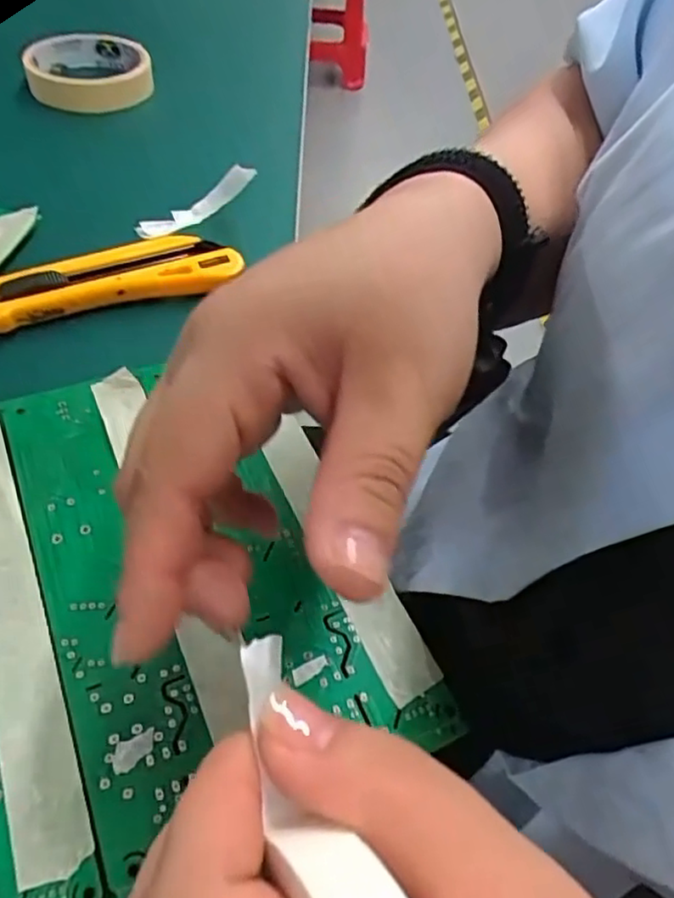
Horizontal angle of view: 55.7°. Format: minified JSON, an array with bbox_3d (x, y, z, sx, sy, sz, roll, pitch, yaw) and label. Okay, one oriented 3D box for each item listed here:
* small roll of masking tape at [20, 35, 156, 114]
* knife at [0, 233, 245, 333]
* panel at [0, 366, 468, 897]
[{"bbox_3d":[-0.188,-0.291,0.493,0.087,0.029,0.090,-6,52,-11],"label":"small roll of masking tape"},{"bbox_3d":[-0.136,-0.078,0.316,0.174,0.011,0.036,-22,57,-22],"label":"knife"},{"bbox_3d":[-0.076,0.044,0.229,0.169,0.006,0.190,-17,56,-20],"label":"panel"}]

